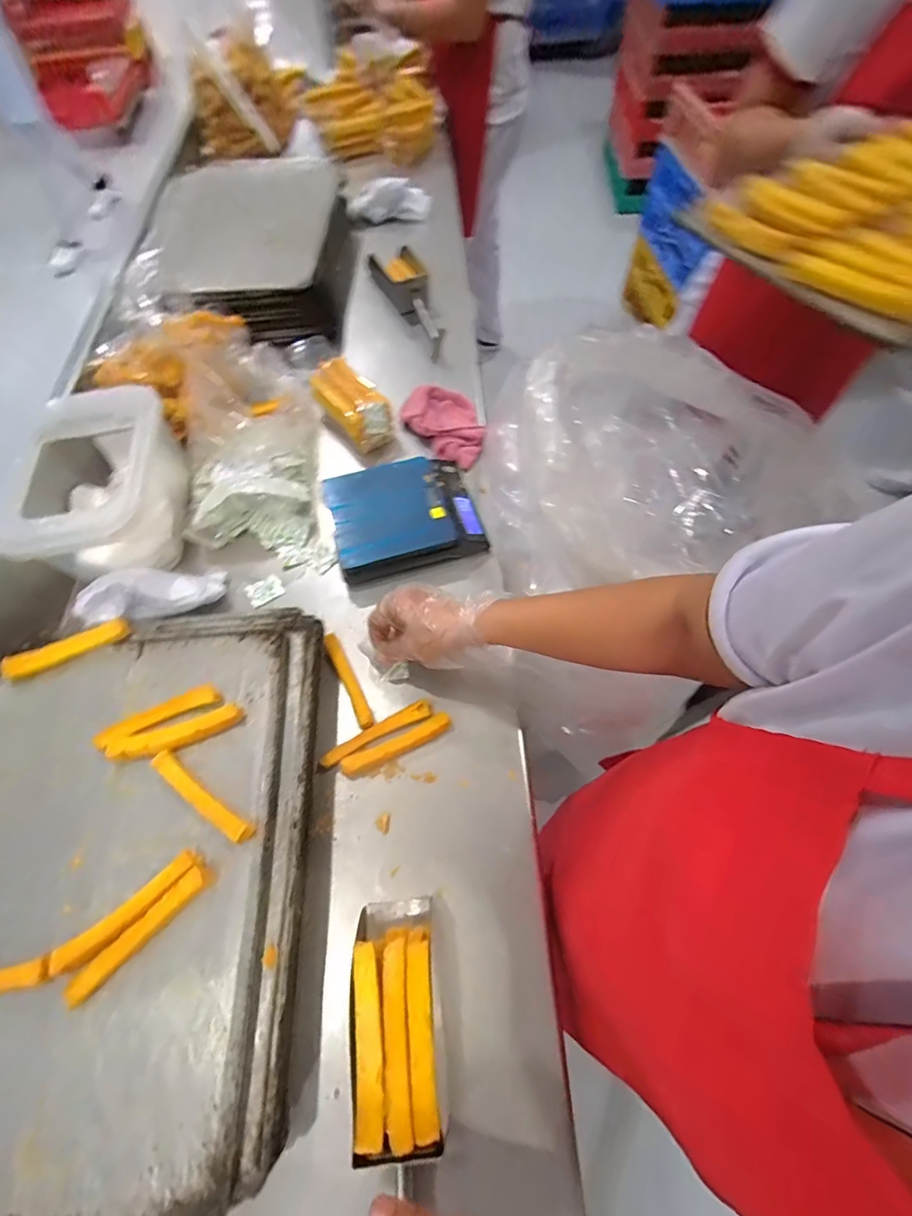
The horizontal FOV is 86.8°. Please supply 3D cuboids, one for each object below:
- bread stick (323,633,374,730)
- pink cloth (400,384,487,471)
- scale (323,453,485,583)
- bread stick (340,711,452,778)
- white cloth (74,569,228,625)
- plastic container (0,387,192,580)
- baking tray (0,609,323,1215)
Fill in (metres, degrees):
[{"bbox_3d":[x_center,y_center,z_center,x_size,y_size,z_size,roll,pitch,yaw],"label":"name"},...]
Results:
[{"bbox_3d":[-0.124,0.084,0.561,0.020,0.015,0.119,-27,65,-11],"label":"bread stick"},{"bbox_3d":[-0.009,-0.290,0.743,0.101,0.048,0.150,-37,68,-15],"label":"pink cloth"},{"bbox_3d":[-0.070,-0.127,0.651,0.193,0.045,0.159,-15,64,-6],"label":"scale"},{"bbox_3d":[-0.065,0.152,0.533,0.126,0.021,0.021,-25,65,-10],"label":"bread stick"},{"bbox_3d":[-0.370,-0.023,0.592,0.159,0.041,0.074,-8,62,-22],"label":"white cloth"},{"bbox_3d":[-0.459,-0.149,0.624,0.157,0.130,0.232,-7,63,-2],"label":"plastic container"},{"bbox_3d":[-0.325,0.224,0.447,0.357,0.034,0.468,-3,63,0],"label":"baking tray"}]

